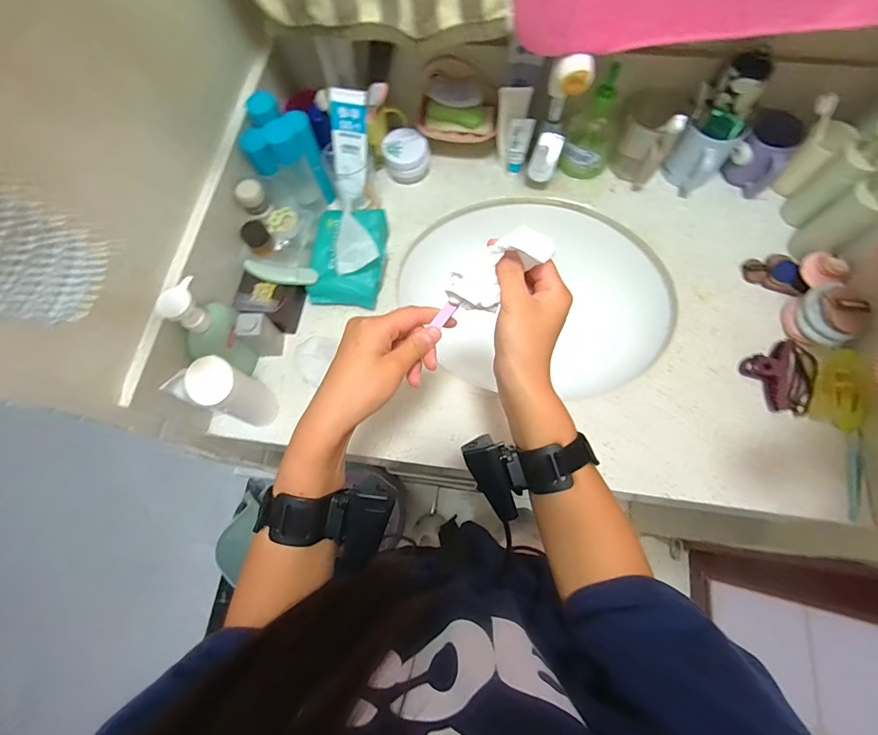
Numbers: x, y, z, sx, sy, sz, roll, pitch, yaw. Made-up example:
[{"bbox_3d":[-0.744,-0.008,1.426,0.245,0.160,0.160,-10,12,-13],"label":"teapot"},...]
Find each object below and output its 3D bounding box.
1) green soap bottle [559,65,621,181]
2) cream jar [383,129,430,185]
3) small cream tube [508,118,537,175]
[{"bbox_3d":[0.242,-0.376,0.648,0.073,0.156,0.076,13,72,7],"label":"green soap bottle"},{"bbox_3d":[-0.053,-0.350,0.701,0.073,0.061,0.071,-1,71,2],"label":"cream jar"},{"bbox_3d":[0.130,-0.350,0.672,0.033,0.099,0.022,12,72,7],"label":"small cream tube"}]

